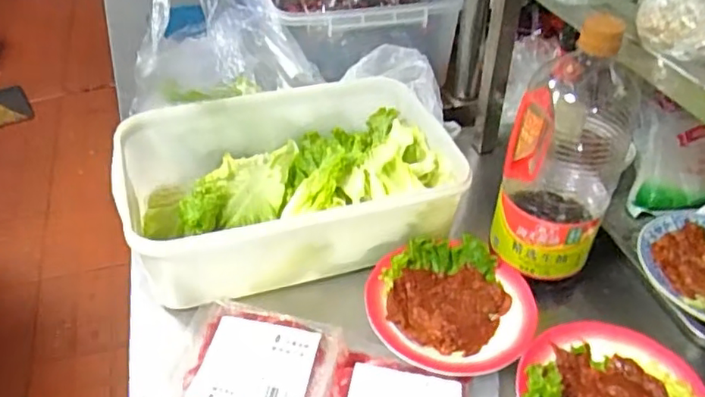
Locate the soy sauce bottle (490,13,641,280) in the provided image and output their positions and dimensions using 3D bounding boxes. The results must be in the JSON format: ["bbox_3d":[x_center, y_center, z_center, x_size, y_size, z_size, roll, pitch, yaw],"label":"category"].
[{"bbox_3d":[0.214,-0.052,0.607,0.102,0.268,0.127,15,42,17],"label":"soy sauce bottle"}]

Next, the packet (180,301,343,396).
[{"bbox_3d":[-0.091,0.158,0.558,0.143,0.015,0.140,9,41,10],"label":"packet"}]

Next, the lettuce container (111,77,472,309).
[{"bbox_3d":[-0.065,-0.017,0.698,0.366,0.105,0.230,-14,42,-16],"label":"lettuce container"}]

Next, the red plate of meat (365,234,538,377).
[{"bbox_3d":[0.099,0.103,0.612,0.161,0.033,0.144,17,43,19],"label":"red plate of meat"}]

